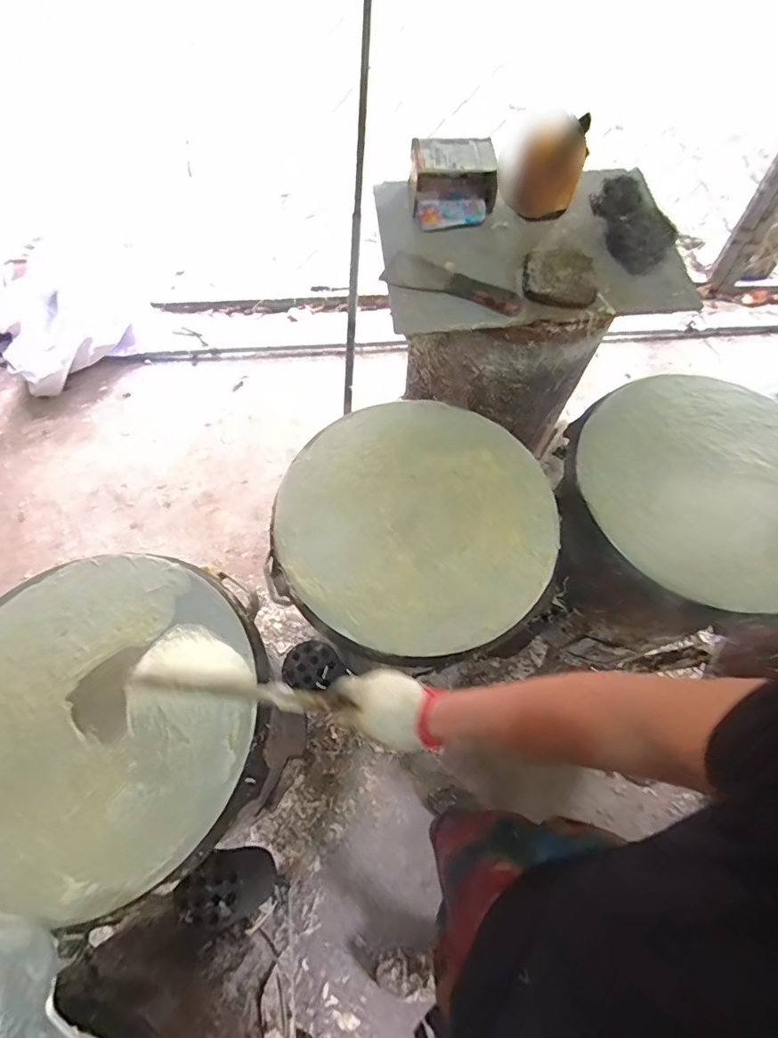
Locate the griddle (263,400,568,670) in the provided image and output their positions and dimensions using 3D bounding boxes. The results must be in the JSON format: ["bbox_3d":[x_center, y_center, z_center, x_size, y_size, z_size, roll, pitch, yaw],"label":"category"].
[{"bbox_3d":[0.043,0.000,0.707,0.392,0.034,0.382,0,65,-1],"label":"griddle"}]

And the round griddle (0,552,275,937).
[{"bbox_3d":[-0.343,0.221,0.588,0.390,0.033,0.374,0,65,-1],"label":"round griddle"}]

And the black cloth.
[{"bbox_3d":[0.389,-0.469,0.810,0.082,0.073,0.152,-18,66,-9],"label":"black cloth"}]

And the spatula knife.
[{"bbox_3d":[0.098,-0.367,0.768,0.218,0.016,0.059,19,66,8],"label":"spatula knife"}]

